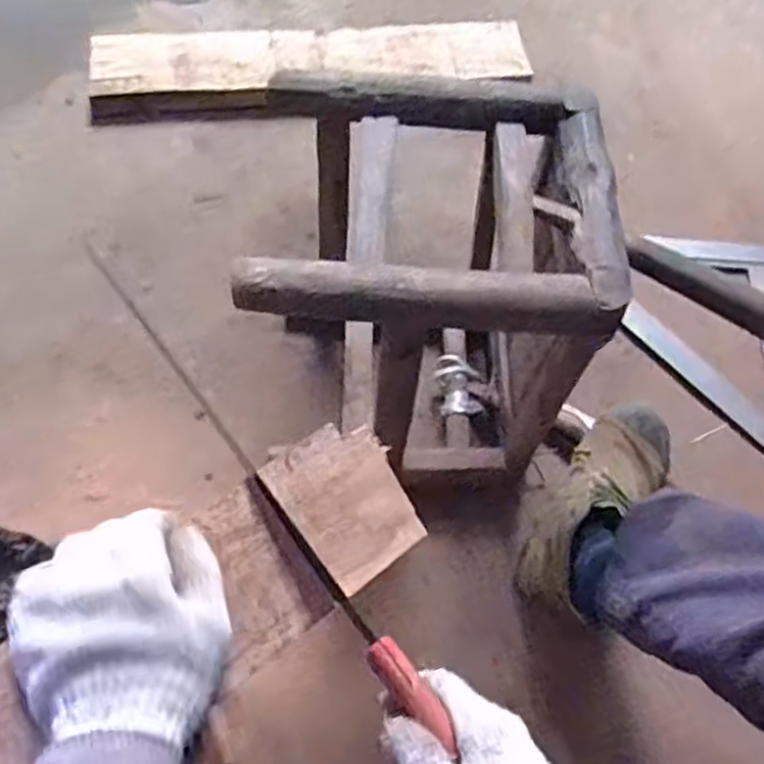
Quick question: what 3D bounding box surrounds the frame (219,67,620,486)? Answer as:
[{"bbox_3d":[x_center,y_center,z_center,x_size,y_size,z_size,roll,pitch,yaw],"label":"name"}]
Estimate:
[{"bbox_3d":[0.038,-0.084,0.738,0.296,0.353,0.267,3,65,-4],"label":"frame"}]

